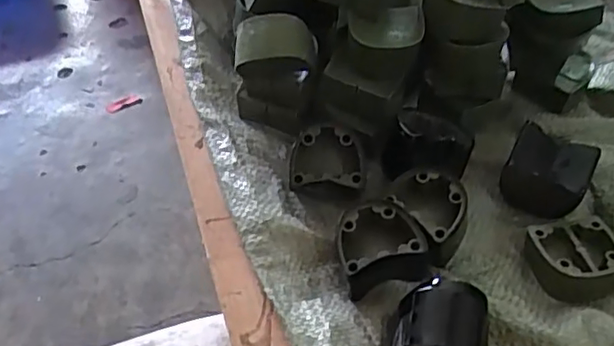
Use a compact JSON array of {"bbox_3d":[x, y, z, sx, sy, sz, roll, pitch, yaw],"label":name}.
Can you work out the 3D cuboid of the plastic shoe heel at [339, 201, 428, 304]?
[{"bbox_3d":[0.039,0.041,0.329,0.044,0.033,0.038,-8,49,-8],"label":"plastic shoe heel"}]

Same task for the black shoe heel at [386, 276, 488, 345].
[{"bbox_3d":[0.063,0.076,0.293,0.046,0.034,0.040,2,48,1],"label":"black shoe heel"}]

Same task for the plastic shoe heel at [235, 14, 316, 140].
[{"bbox_3d":[-0.022,-0.059,0.381,0.049,0.078,0.031,3,48,2],"label":"plastic shoe heel"}]

